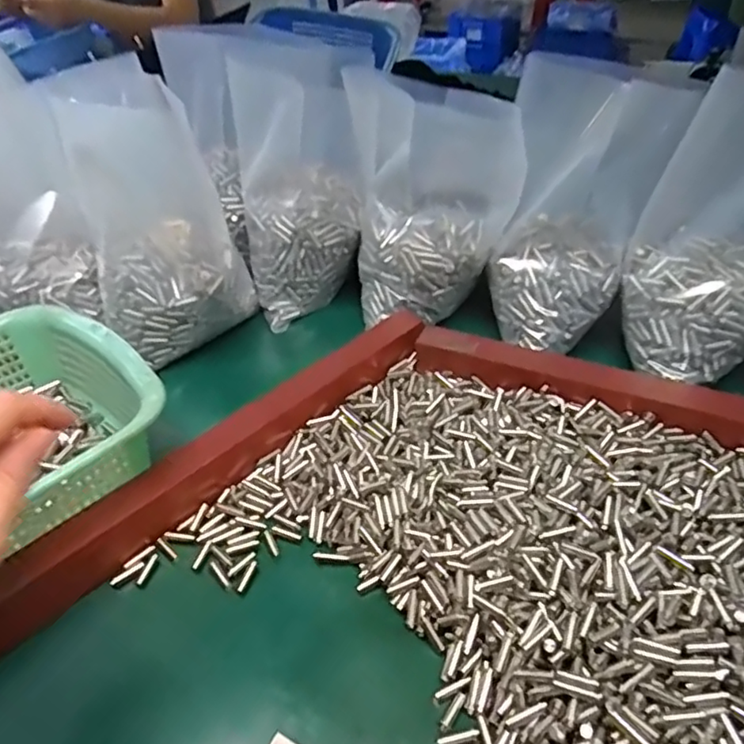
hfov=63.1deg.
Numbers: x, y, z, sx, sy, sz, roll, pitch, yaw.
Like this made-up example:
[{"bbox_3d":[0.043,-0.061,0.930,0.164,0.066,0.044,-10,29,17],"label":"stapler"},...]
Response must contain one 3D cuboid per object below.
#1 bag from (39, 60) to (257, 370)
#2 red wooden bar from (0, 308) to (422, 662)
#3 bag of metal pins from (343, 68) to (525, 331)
[{"bbox_3d":[-0.183,-0.129,0.521,0.124,0.206,0.115,-16,43,-12],"label":"bag"},{"bbox_3d":[-0.104,0.057,0.423,0.033,0.035,0.386,32,53,34],"label":"red wooden bar"},{"bbox_3d":[0.049,-0.142,0.514,0.122,0.180,0.083,-7,42,-3],"label":"bag of metal pins"}]

